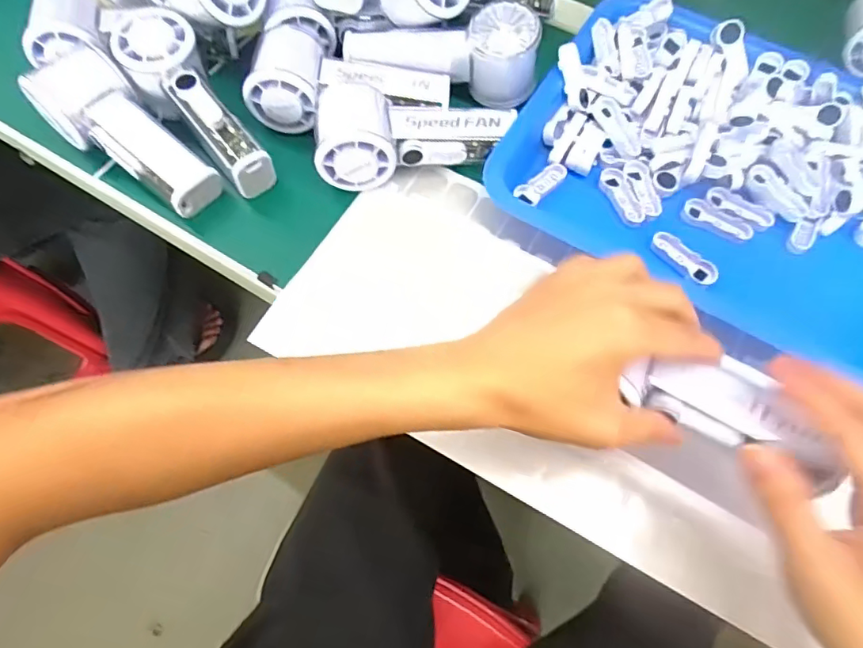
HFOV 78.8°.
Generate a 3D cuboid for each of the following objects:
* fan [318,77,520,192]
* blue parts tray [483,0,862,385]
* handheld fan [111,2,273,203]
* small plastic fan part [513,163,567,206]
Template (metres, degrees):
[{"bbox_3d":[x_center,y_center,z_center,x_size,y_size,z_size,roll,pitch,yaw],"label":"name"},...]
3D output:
[{"bbox_3d":[-0.010,-0.144,0.394,0.142,0.050,0.079,0,66,-1],"label":"fan"},{"bbox_3d":[0.237,-0.120,0.391,0.320,0.043,0.250,29,69,12],"label":"blue parts tray"},{"bbox_3d":[-0.175,-0.161,0.397,0.053,0.052,0.155,-39,85,-16],"label":"handheld fan"},{"bbox_3d":[0.083,-0.106,0.396,0.019,0.005,0.044,41,72,16],"label":"small plastic fan part"}]

